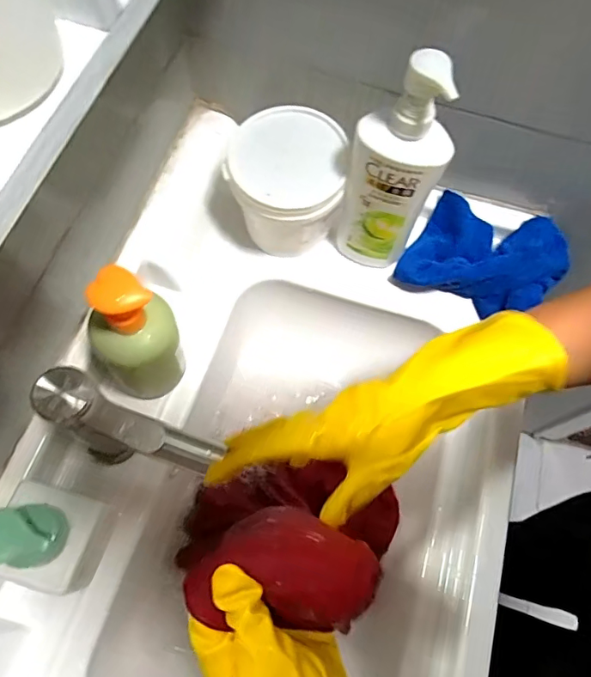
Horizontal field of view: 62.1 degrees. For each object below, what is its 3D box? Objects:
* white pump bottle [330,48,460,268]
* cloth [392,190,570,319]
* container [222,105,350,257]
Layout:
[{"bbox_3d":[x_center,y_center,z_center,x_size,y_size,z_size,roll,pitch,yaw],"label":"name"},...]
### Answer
[{"bbox_3d":[0.094,-0.156,0.482,0.088,0.241,0.051,14,68,3],"label":"white pump bottle"},{"bbox_3d":[0.224,-0.100,0.579,0.188,0.048,0.132,17,68,4],"label":"cloth"},{"bbox_3d":[-0.007,-0.164,0.541,0.117,0.119,0.116,1,67,-2],"label":"container"}]

